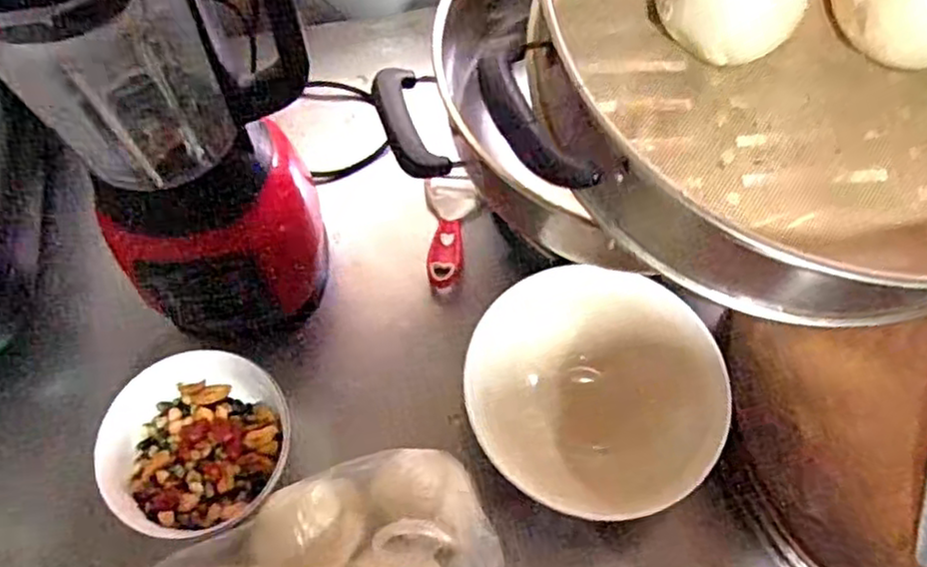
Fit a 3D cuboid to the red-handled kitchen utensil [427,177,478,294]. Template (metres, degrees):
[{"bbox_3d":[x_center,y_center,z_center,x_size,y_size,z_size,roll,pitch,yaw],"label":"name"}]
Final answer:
[{"bbox_3d":[-0.012,-0.052,0.721,0.051,0.025,0.122,-1,65,-1],"label":"red-handled kitchen utensil"}]

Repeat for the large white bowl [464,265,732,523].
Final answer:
[{"bbox_3d":[0.110,0.094,0.605,0.206,0.078,0.199,0,65,0],"label":"large white bowl"}]

